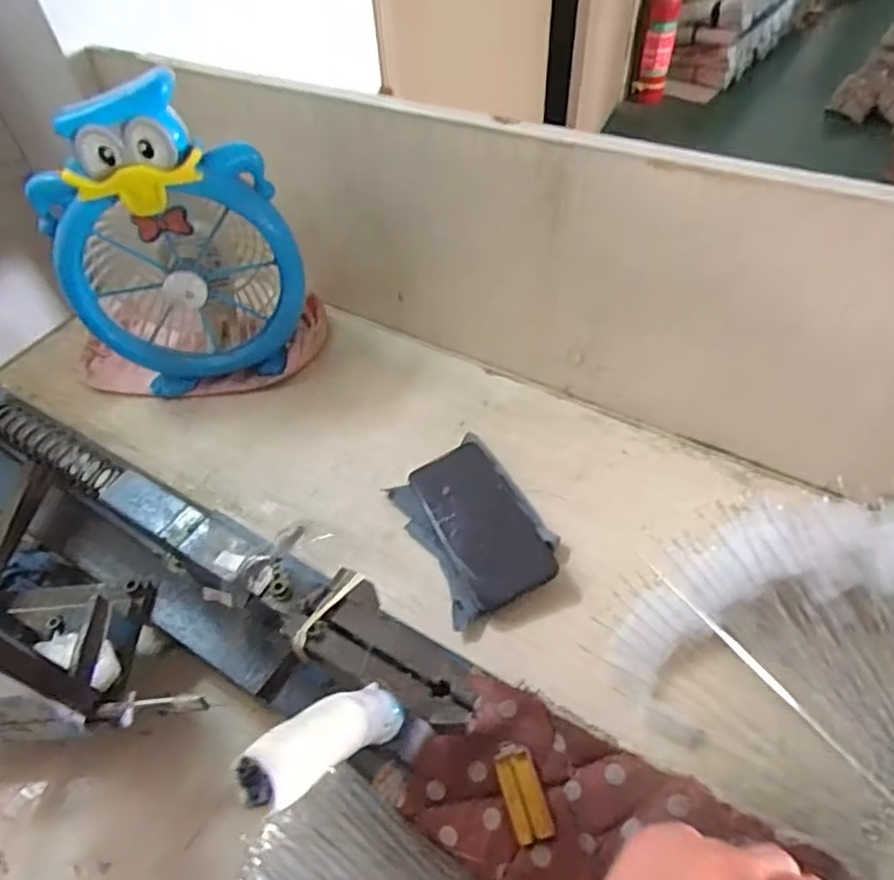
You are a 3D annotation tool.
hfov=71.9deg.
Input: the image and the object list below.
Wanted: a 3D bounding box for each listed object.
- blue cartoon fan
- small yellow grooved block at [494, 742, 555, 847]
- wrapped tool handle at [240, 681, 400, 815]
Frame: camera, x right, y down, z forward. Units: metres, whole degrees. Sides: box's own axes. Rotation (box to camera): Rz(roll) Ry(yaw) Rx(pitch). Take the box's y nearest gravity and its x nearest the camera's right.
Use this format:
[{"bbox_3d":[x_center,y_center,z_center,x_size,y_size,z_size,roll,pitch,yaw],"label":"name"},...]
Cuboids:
[{"bbox_3d":[-0.274,-0.206,0.642,0.219,0.298,0.147,-14,51,-7],"label":"blue cartoon fan"},{"bbox_3d":[0.047,0.218,0.382,0.022,0.005,0.053,-14,52,-7],"label":"small yellow grooved block"},{"bbox_3d":[-0.048,0.126,0.264,0.025,0.097,0.019,32,100,26],"label":"wrapped tool handle"}]

